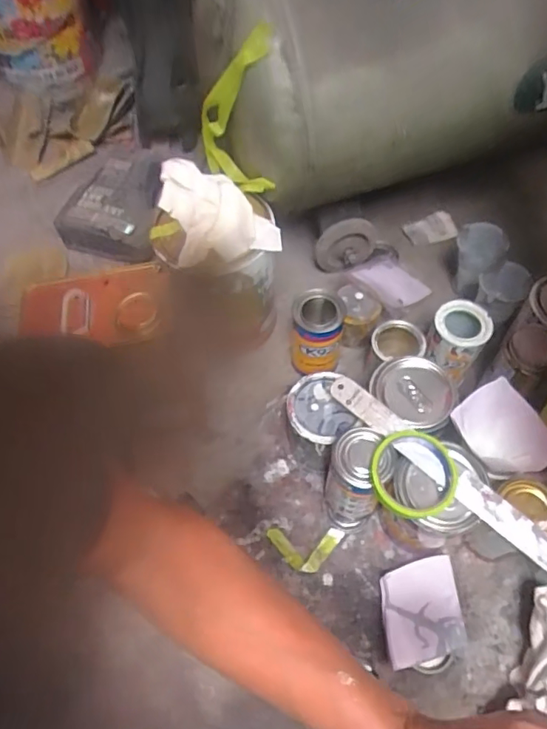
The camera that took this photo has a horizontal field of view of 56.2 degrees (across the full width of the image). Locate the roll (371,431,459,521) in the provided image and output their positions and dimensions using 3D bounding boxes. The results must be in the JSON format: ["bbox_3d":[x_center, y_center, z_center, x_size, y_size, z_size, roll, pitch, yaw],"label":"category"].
[{"bbox_3d":[0.155,0.120,0.566,0.093,0.028,0.090,-1,60,2],"label":"roll"}]

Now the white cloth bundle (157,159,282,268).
[{"bbox_3d":[-0.073,-0.200,0.668,0.142,0.080,0.118,-11,60,-4],"label":"white cloth bundle"}]

